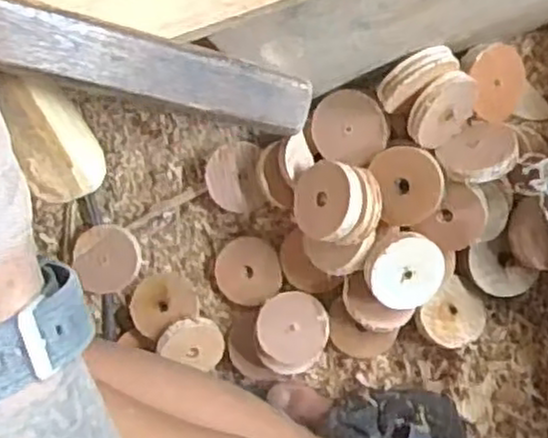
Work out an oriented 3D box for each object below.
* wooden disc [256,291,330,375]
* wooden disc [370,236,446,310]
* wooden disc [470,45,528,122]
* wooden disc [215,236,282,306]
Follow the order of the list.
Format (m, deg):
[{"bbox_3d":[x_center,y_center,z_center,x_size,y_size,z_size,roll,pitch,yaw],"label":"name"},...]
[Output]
[{"bbox_3d":[0.013,0.082,0.540,0.051,0.014,0.057,-4,83,1],"label":"wooden disc"},{"bbox_3d":[0.087,0.036,0.497,0.049,0.010,0.048,-3,105,-12],"label":"wooden disc"},{"bbox_3d":[0.150,-0.091,0.503,0.056,0.004,0.050,10,98,-38],"label":"wooden disc"},{"bbox_3d":[-0.019,0.039,0.563,0.050,0.005,0.050,2,108,5],"label":"wooden disc"}]

